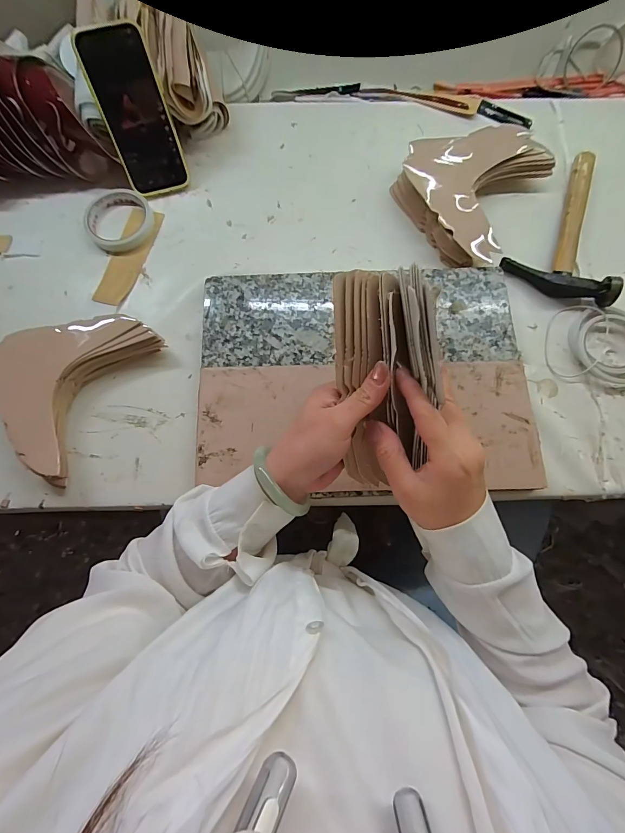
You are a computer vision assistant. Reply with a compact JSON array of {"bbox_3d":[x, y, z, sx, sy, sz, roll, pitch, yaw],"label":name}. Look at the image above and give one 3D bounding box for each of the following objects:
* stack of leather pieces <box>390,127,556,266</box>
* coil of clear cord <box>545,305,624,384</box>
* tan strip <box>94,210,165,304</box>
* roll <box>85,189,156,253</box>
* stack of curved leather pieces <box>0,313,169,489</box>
[{"bbox_3d":[0.205,-0.316,0.487,0.174,0.050,0.208,30,78,7],"label":"stack of leather pieces"},{"bbox_3d":[0.356,-0.092,0.443,0.123,0.016,0.097,4,77,1],"label":"coil of clear cord"},{"bbox_3d":[-0.247,-0.217,0.485,0.047,0.006,0.151,13,77,3],"label":"tan strip"},{"bbox_3d":[-0.270,-0.270,0.487,0.100,0.014,0.088,32,79,7],"label":"roll"},{"bbox_3d":[-0.293,-0.044,0.418,0.148,0.047,0.196,28,78,6],"label":"stack of curved leather pieces"}]

